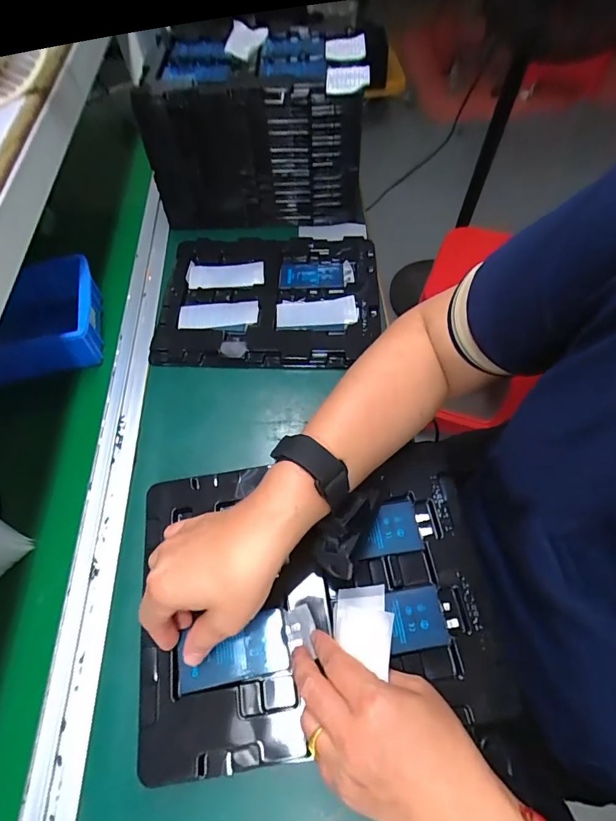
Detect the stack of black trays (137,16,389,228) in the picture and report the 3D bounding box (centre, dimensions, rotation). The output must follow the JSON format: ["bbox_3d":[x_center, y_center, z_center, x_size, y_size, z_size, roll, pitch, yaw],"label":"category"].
[{"bbox_3d":[-0.071,-0.403,0.619,0.279,0.173,0.203,-4,59,1],"label":"stack of black trays"}]

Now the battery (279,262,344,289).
[{"bbox_3d":[0.005,-0.182,0.581,0.085,0.009,0.044,-1,59,3],"label":"battery"}]

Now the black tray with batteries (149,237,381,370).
[{"bbox_3d":[-0.049,-0.149,0.559,0.272,0.017,0.220,0,59,3],"label":"black tray with batteries"}]

